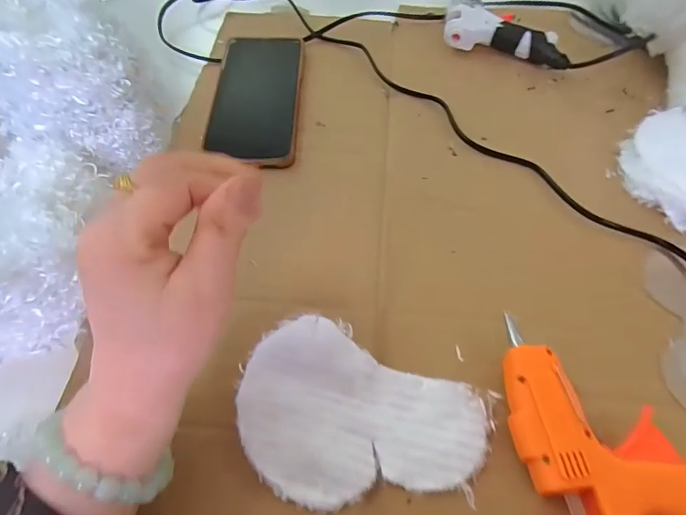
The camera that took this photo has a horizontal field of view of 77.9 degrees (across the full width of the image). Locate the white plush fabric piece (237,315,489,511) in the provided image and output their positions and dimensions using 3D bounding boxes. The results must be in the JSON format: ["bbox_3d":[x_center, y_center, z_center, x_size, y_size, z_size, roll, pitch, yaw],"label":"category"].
[{"bbox_3d":[0.006,0.095,0.242,0.136,0.012,0.091,23,63,12],"label":"white plush fabric piece"}]

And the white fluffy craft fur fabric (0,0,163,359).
[{"bbox_3d":[-0.213,-0.086,0.305,0.111,0.093,0.284,-3,60,-2],"label":"white fluffy craft fur fabric"}]

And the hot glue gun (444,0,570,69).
[{"bbox_3d":[0.169,-0.241,0.439,0.123,0.027,0.102,18,62,10],"label":"hot glue gun"}]

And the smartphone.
[{"bbox_3d":[-0.078,-0.147,0.389,0.076,0.013,0.168,1,60,0],"label":"smartphone"}]

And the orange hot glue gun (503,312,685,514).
[{"bbox_3d":[0.150,0.096,0.234,0.109,0.026,0.125,-6,60,-4],"label":"orange hot glue gun"}]

